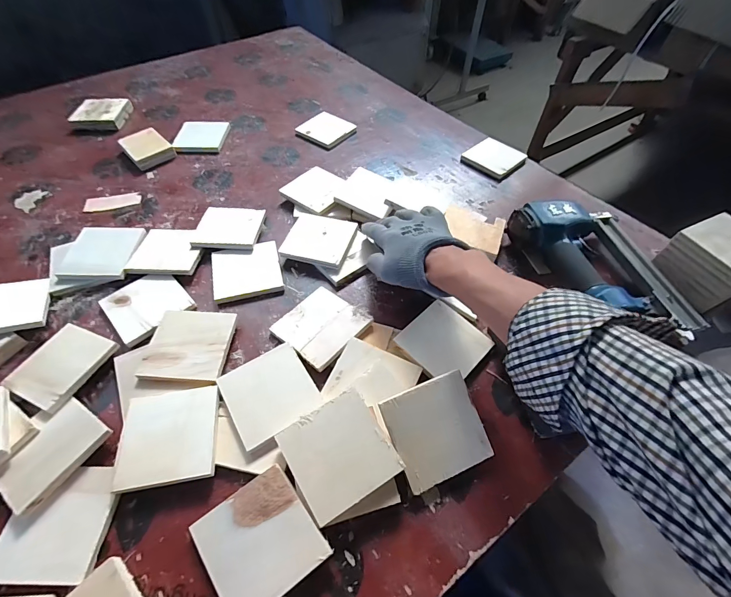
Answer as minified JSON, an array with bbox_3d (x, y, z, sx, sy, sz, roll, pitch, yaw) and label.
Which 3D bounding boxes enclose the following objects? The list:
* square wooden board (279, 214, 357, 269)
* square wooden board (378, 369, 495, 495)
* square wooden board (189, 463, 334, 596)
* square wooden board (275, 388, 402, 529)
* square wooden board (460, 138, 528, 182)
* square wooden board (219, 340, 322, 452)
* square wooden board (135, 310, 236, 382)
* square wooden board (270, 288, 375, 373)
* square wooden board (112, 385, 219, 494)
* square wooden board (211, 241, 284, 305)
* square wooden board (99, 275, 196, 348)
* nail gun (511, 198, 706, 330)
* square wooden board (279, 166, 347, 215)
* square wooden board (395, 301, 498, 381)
[{"bbox_3d":[-0.067,-0.086,0.541,0.094,0.015,0.089,13,55,9],"label":"square wooden board"},{"bbox_3d":[0.070,0.128,0.360,0.089,0.004,0.090,-20,82,-14],"label":"square wooden board"},{"bbox_3d":[-0.092,0.208,0.317,0.090,0.006,0.090,-33,62,-16],"label":"square wooden board"},{"bbox_3d":[-0.026,0.144,0.344,0.089,0.005,0.090,-32,66,-7],"label":"square wooden board"},{"bbox_3d":[0.242,-0.266,0.695,0.098,0.016,0.096,38,62,24],"label":"square wooden board"},{"bbox_3d":[-0.103,0.103,0.400,0.089,0.010,0.092,-28,59,-19],"label":"square wooden board"},{"bbox_3d":[-0.208,0.055,0.436,0.091,0.014,0.086,3,54,1],"label":"square wooden board"},{"bbox_3d":[-0.056,0.033,0.457,0.091,0.010,0.092,36,61,22],"label":"square wooden board"},{"bbox_3d":[-0.199,0.138,0.372,0.091,0.007,0.091,-8,55,-10],"label":"square wooden board"},{"bbox_3d":[-0.167,-0.038,0.519,0.091,0.013,0.085,-13,55,-10],"label":"square wooden board"},{"bbox_3d":[-0.285,0.007,0.481,0.091,0.008,0.092,-37,62,-24],"label":"square wooden board"},{"bbox_3d":[0.315,-0.042,0.486,0.185,0.053,0.211,-4,54,-4],"label":"nail gun"},{"bbox_3d":[-0.080,-0.180,0.597,0.087,0.004,0.087,32,60,20],"label":"square wooden board"},{"bbox_3d":[0.094,0.052,0.439,0.083,0.012,0.088,-36,62,-24],"label":"square wooden board"}]

